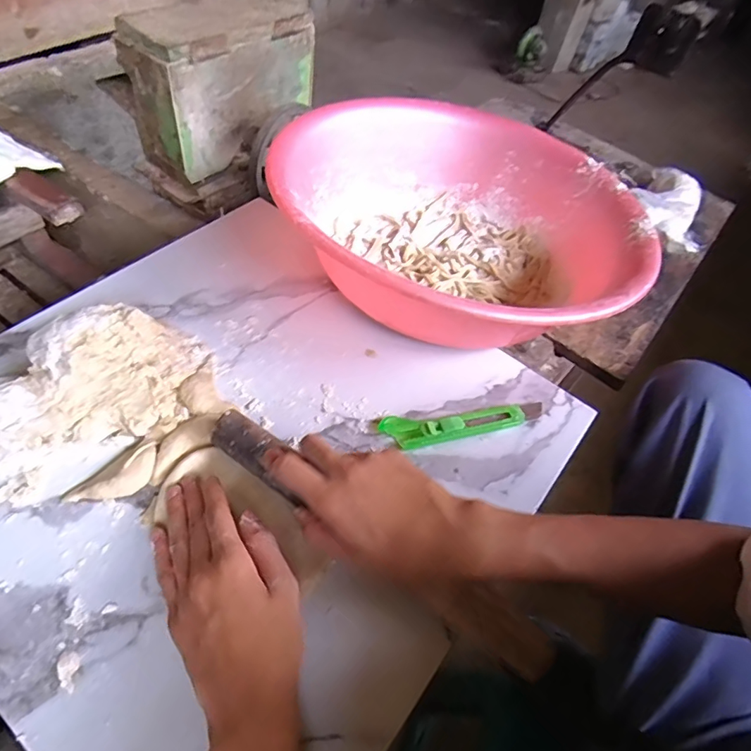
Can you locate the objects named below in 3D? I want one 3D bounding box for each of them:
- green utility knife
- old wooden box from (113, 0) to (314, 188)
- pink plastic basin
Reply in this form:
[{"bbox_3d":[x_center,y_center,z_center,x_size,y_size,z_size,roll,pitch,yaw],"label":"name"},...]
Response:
[{"bbox_3d":[0.089,0.045,0.472,0.165,0.012,0.031,-6,52,-13],"label":"green utility knife"},{"bbox_3d":[-0.279,-0.557,0.946,0.135,0.230,0.346,32,53,18],"label":"old wooden box"},{"bbox_3d":[0.099,-0.183,0.577,0.393,0.153,0.411,4,50,-5],"label":"pink plastic basin"}]

